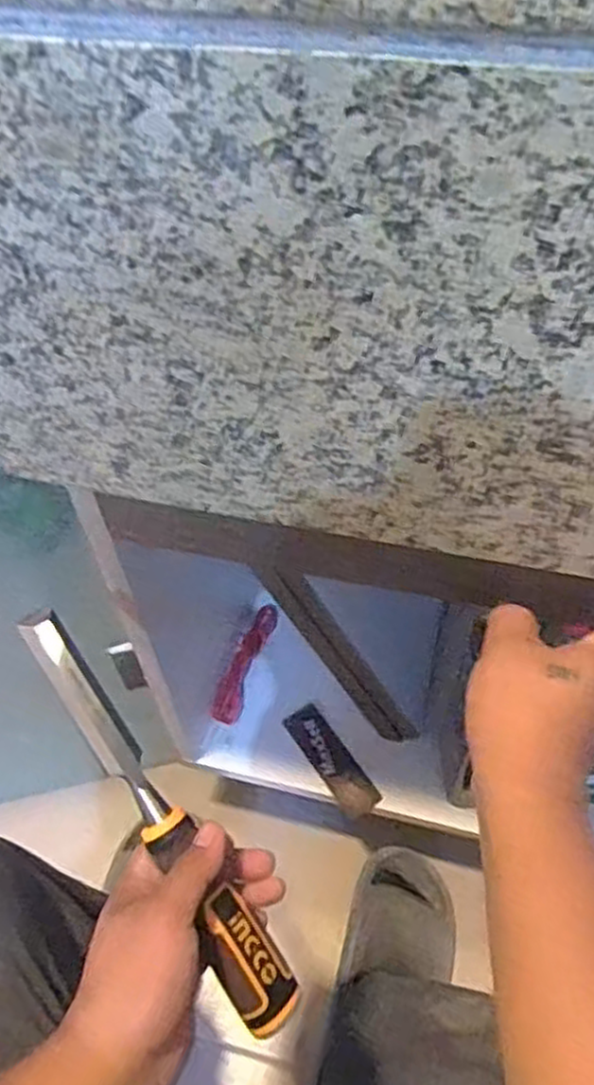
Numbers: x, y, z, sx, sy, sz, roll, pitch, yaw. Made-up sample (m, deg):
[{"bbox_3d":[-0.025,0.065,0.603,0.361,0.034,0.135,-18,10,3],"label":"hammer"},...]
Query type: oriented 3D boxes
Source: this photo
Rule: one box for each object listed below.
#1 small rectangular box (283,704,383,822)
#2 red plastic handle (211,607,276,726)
[{"bbox_3d":[0.039,0.244,0.848,0.038,0.026,0.136,-30,56,-19],"label":"small rectangular box"},{"bbox_3d":[-0.061,0.145,0.912,0.033,0.028,0.155,15,54,14],"label":"red plastic handle"}]

